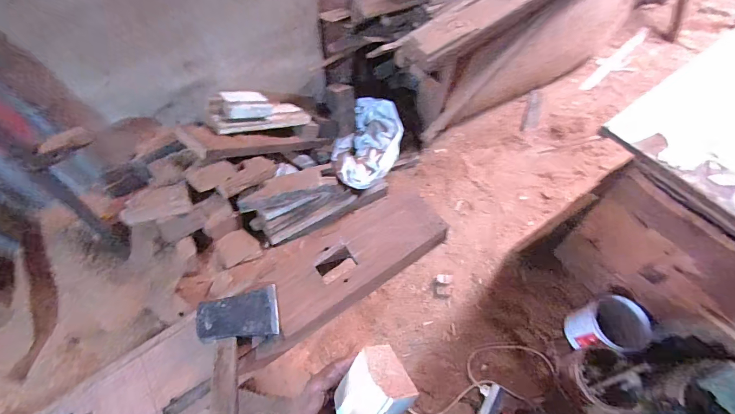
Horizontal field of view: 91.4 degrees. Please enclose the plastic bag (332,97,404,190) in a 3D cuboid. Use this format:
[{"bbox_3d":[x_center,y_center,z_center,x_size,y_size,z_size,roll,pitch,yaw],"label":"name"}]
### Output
[{"bbox_3d":[-0.012,-0.258,1.501,0.266,0.190,0.352,28,63,17],"label":"plastic bag"}]

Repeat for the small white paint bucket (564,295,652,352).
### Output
[{"bbox_3d":[0.844,0.437,1.286,0.187,0.212,0.185,-10,58,-5],"label":"small white paint bucket"}]

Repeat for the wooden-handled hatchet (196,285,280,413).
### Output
[{"bbox_3d":[-0.159,0.238,0.456,0.100,0.034,0.268,-12,58,-6],"label":"wooden-handled hatchet"}]

